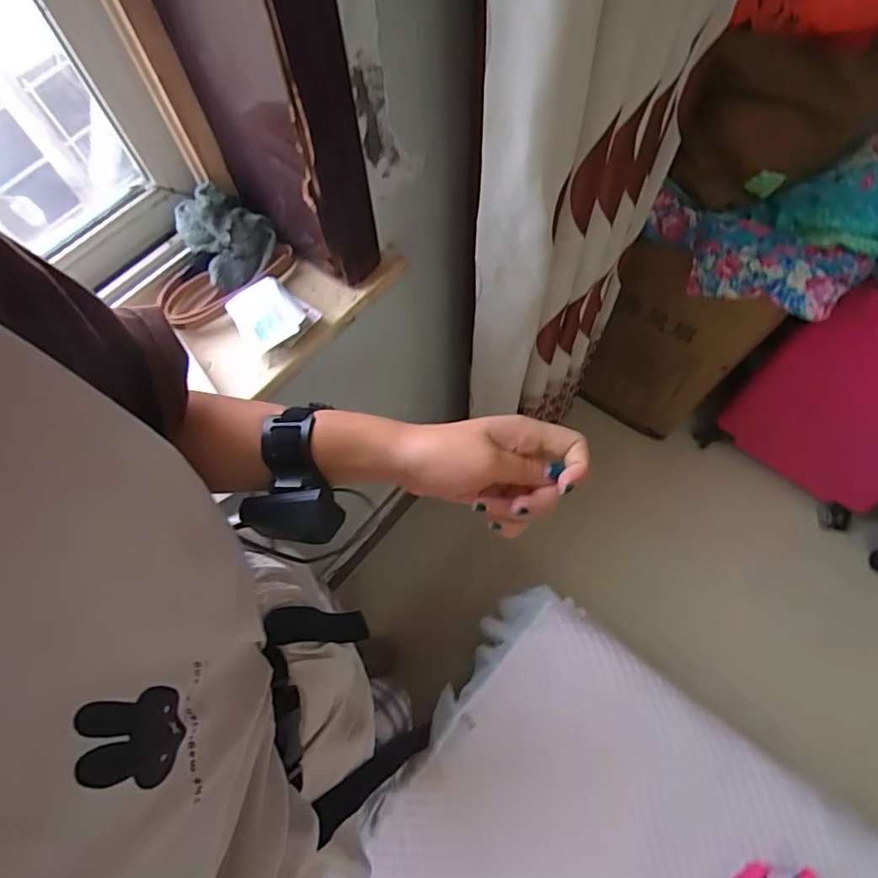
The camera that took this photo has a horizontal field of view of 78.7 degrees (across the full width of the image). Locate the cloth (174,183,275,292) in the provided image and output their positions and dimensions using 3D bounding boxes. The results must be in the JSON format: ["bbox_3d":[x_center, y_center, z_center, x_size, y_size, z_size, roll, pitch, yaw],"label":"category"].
[{"bbox_3d":[-0.255,-0.247,0.648,0.094,0.109,0.030,-34,27,-9],"label":"cloth"}]

